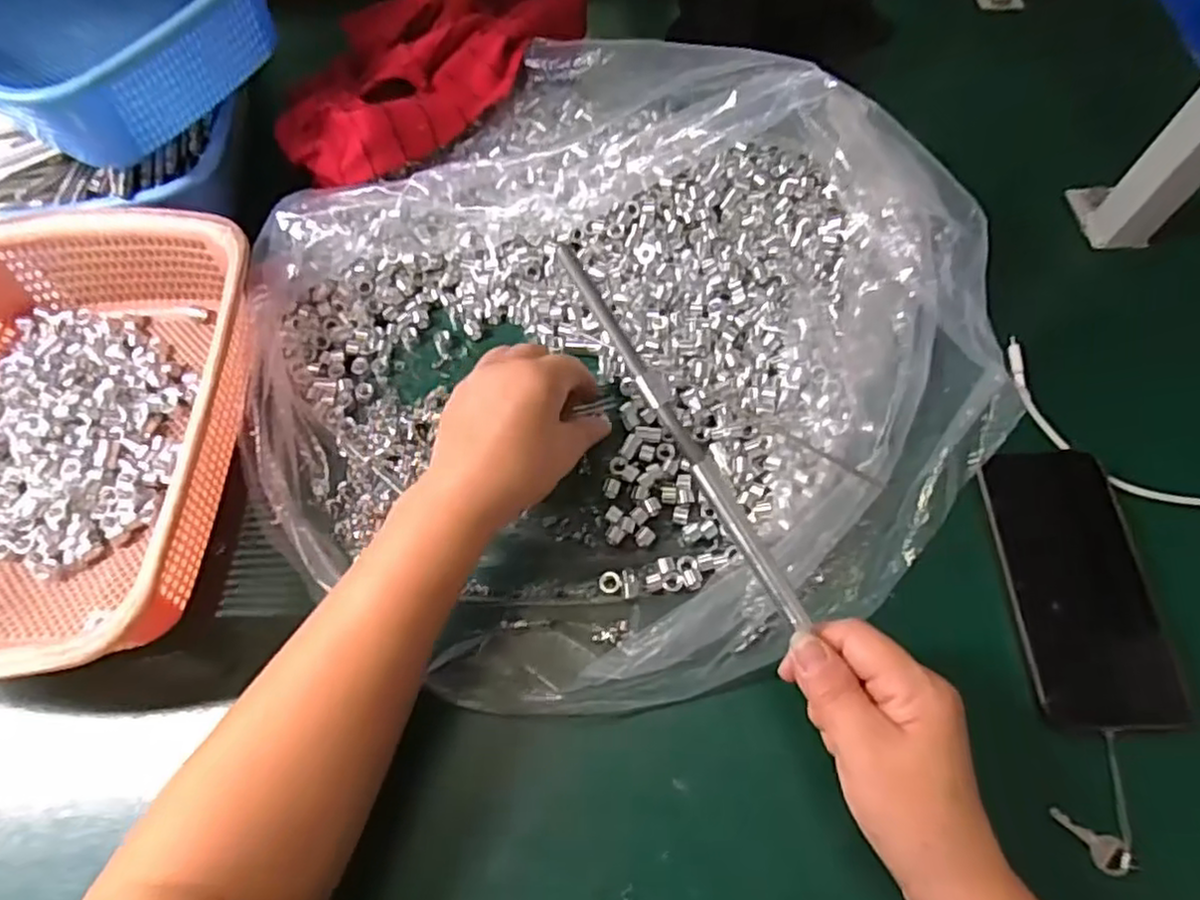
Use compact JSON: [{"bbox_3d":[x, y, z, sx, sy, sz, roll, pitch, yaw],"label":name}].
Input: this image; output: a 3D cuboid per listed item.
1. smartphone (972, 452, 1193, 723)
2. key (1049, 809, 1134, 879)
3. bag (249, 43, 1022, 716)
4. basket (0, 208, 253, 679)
[{"bbox_3d":[0.273,0.076,0.398,0.074,0.015,0.155,-2,64,0],"label":"smartphone"},{"bbox_3d":[0.247,0.196,0.350,0.016,0.006,0.037,-43,58,-17],"label":"key"},{"bbox_3d":[0.006,-0.085,0.420,0.435,0.136,0.423,-38,70,-15],"label":"bag"},{"bbox_3d":[-0.325,-0.013,0.414,0.208,0.077,0.292,1,64,1],"label":"basket"}]

